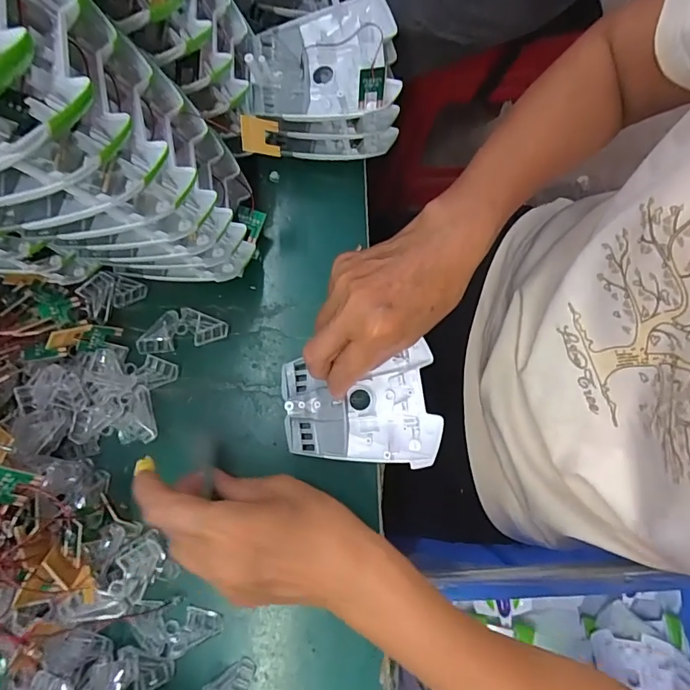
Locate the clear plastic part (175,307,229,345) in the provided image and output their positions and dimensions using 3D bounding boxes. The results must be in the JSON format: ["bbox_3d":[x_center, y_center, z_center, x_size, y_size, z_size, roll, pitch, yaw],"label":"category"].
[{"bbox_3d":[-0.111,-0.012,0.355,0.038,0.008,0.023,21,78,3],"label":"clear plastic part"}]

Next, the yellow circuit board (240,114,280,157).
[{"bbox_3d":[-0.056,-0.140,0.306,0.025,0.007,0.024,-2,88,-25],"label":"yellow circuit board"}]

